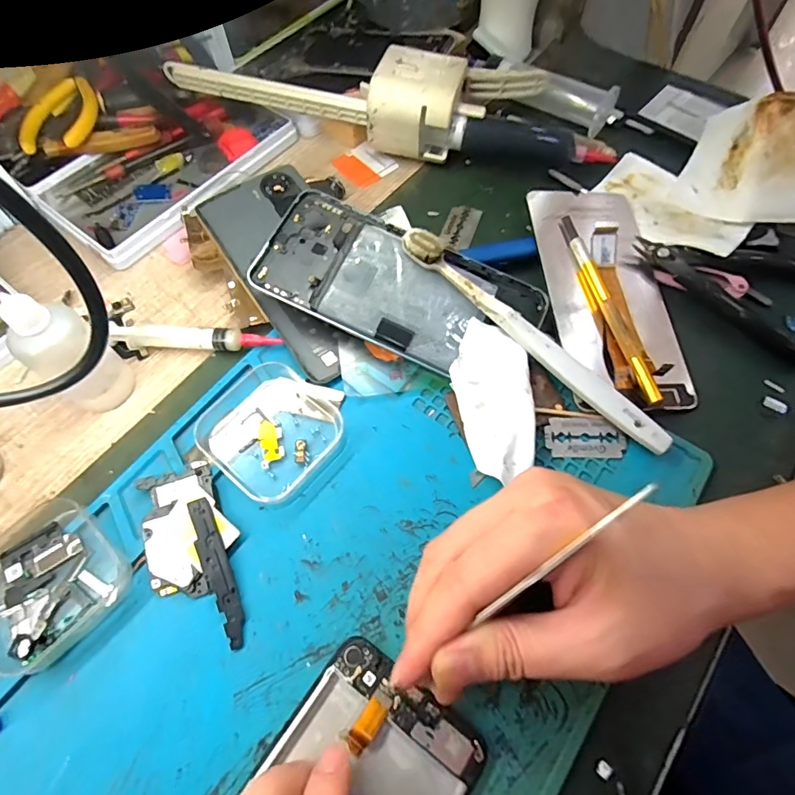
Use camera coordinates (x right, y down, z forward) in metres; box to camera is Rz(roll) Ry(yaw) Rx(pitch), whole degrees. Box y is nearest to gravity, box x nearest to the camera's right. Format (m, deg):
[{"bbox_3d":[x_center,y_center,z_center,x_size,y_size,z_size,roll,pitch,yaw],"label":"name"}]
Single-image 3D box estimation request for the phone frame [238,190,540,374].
[{"bbox_3d":[0.000,-0.065,0.289,0.163,0.009,0.077,26,72,4],"label":"phone frame"}]

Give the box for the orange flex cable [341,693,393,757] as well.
[{"bbox_3d":[-0.012,0.136,0.203,0.011,0.004,0.024,37,75,18],"label":"orange flex cable"}]

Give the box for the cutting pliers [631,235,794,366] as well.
[{"bbox_3d":[0.204,-0.070,0.299,0.112,0.015,0.079,22,66,12],"label":"cutting pliers"}]

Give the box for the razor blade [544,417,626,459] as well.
[{"bbox_3d":[0.102,0.021,0.264,0.041,0.004,0.023,1,72,4],"label":"razor blade"}]

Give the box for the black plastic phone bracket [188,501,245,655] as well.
[{"bbox_3d":[-0.086,0.083,0.233,0.012,0.004,0.071,-17,70,-29],"label":"black plastic phone bracket"}]

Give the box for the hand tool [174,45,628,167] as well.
[{"bbox_3d":[-0.006,-0.218,0.361,0.330,0.050,0.074,6,63,4],"label":"hand tool"}]

